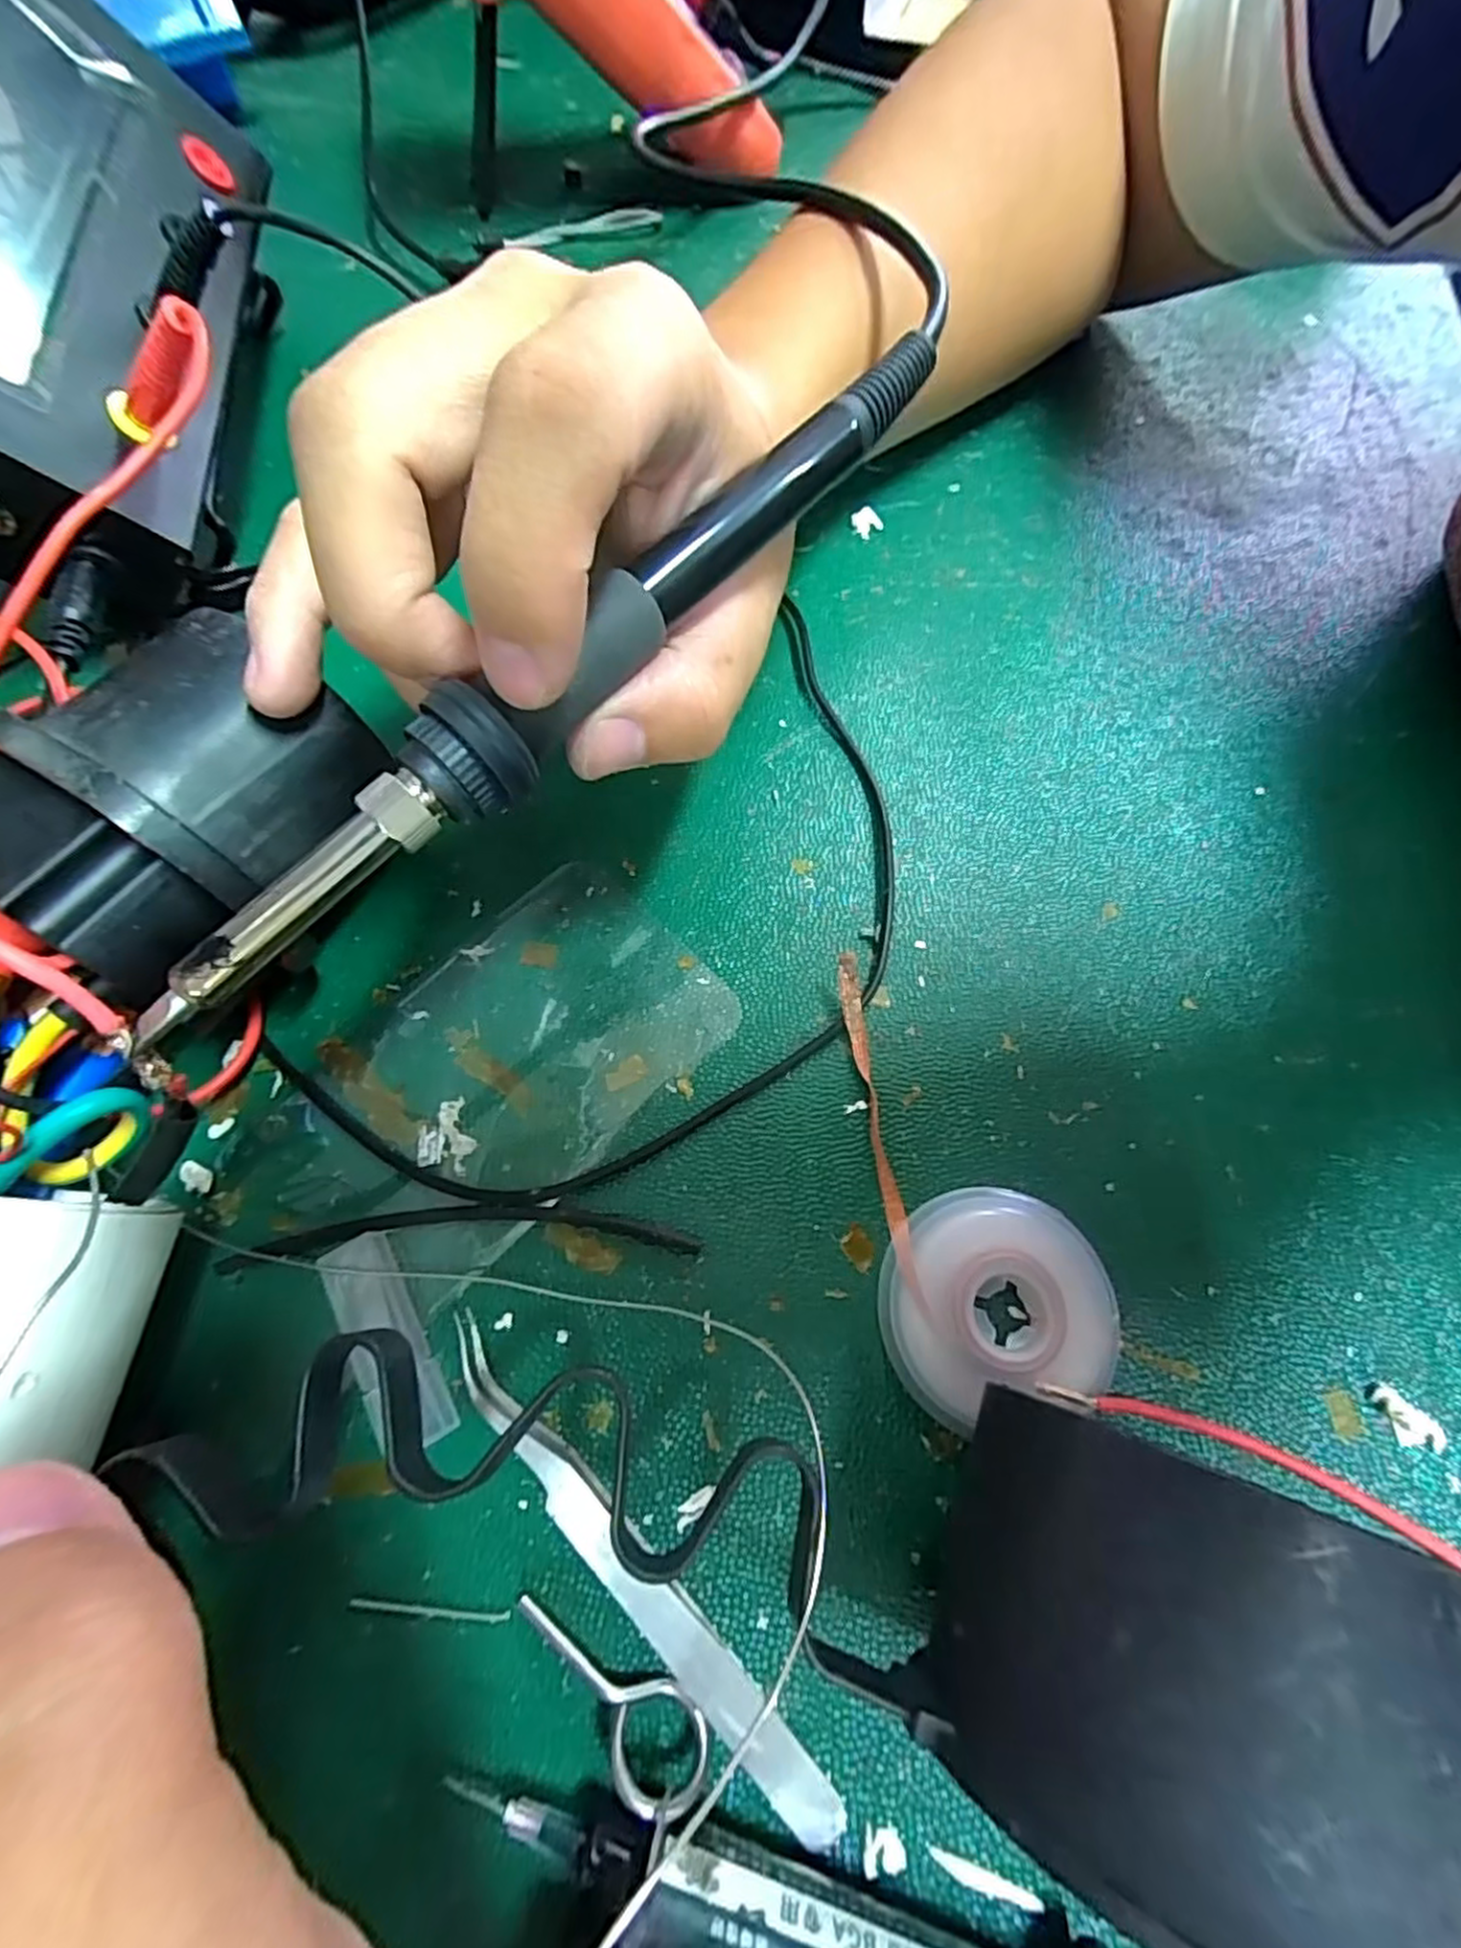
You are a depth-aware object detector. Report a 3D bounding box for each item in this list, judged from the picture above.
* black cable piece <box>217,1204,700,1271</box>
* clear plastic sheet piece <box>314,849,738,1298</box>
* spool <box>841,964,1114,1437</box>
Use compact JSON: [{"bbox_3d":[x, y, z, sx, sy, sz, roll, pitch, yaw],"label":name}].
[{"bbox_3d":[-0.063,0.061,0.172,0.109,0.004,0.012,-2,68,-1],"label":"black cable piece"},{"bbox_3d":[-0.055,0.019,0.189,0.069,0.004,0.100,43,74,15],"label":"clear plastic sheet piece"},{"bbox_3d":[0.058,0.047,0.176,0.051,0.010,0.101,-4,68,-2],"label":"spool"}]

